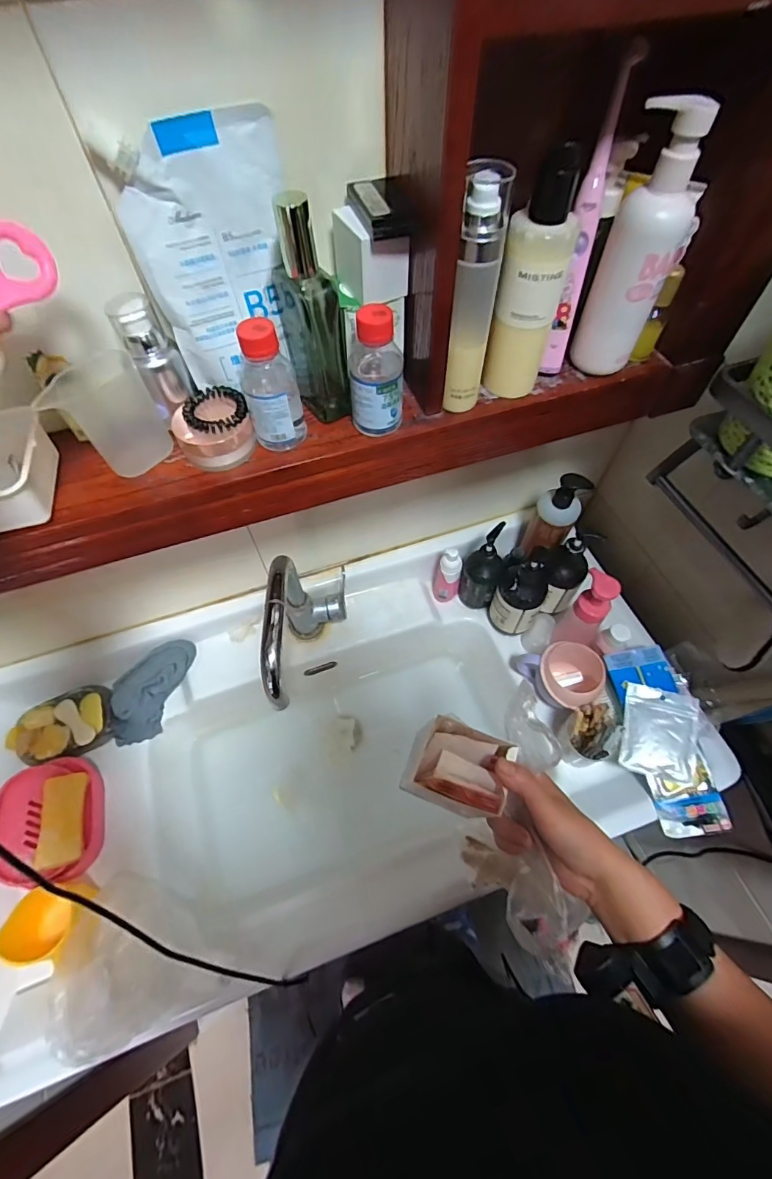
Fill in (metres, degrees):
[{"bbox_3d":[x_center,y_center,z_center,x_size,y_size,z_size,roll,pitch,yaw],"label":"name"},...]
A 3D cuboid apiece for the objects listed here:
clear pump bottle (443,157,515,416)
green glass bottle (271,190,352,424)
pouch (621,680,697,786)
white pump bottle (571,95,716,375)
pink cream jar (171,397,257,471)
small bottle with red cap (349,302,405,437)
[{"bbox_3d":[0.068,-0.221,0.368,0.031,0.169,0.027,7,60,6],"label":"clear pump bottle"},{"bbox_3d":[-0.059,-0.214,0.375,0.041,0.162,0.052,-20,61,-10],"label":"green glass bottle"},{"bbox_3d":[0.368,0.191,0.632,0.088,0.019,0.112,14,61,10],"label":"pouch"},{"bbox_3d":[0.211,-0.279,0.389,0.060,0.179,0.052,24,63,15],"label":"white pump bottle"},{"bbox_3d":[-0.147,-0.135,0.404,0.061,0.039,0.055,-38,65,-19],"label":"pink cream jar"},{"bbox_3d":[-0.008,-0.178,0.392,0.044,0.104,0.038,-2,59,0],"label":"small bottle with red cap"}]

